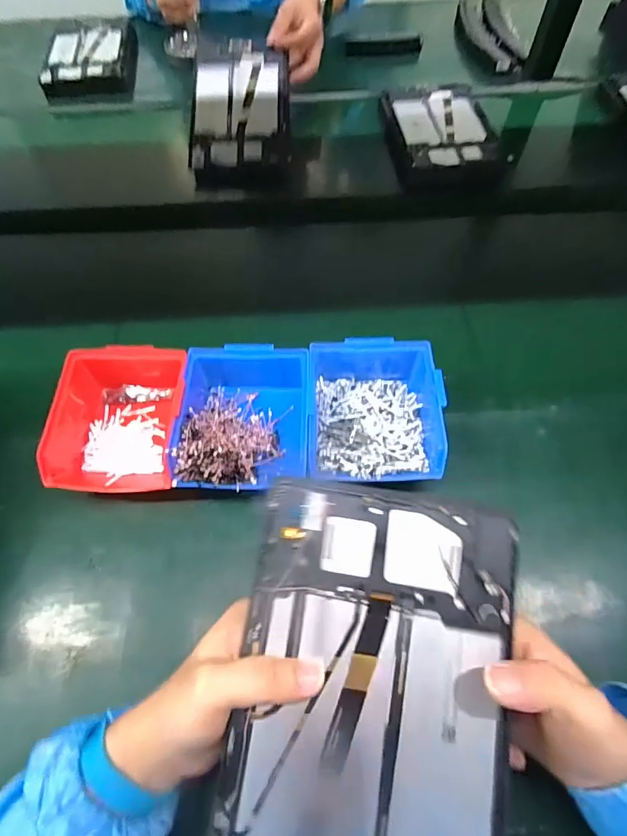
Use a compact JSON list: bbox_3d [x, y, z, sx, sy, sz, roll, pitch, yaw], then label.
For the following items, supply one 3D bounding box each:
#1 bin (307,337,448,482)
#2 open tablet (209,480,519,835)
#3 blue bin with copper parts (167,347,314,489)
[{"bbox_3d":[0.058,-0.009,0.443,0.123,0.060,0.146,1,61,0],"label":"bin"},{"bbox_3d":[0.032,0.163,0.247,0.149,0.007,0.241,8,77,3],"label":"open tablet"},{"bbox_3d":[-0.067,0.004,0.445,0.122,0.068,0.149,0,61,0],"label":"blue bin with copper parts"}]

